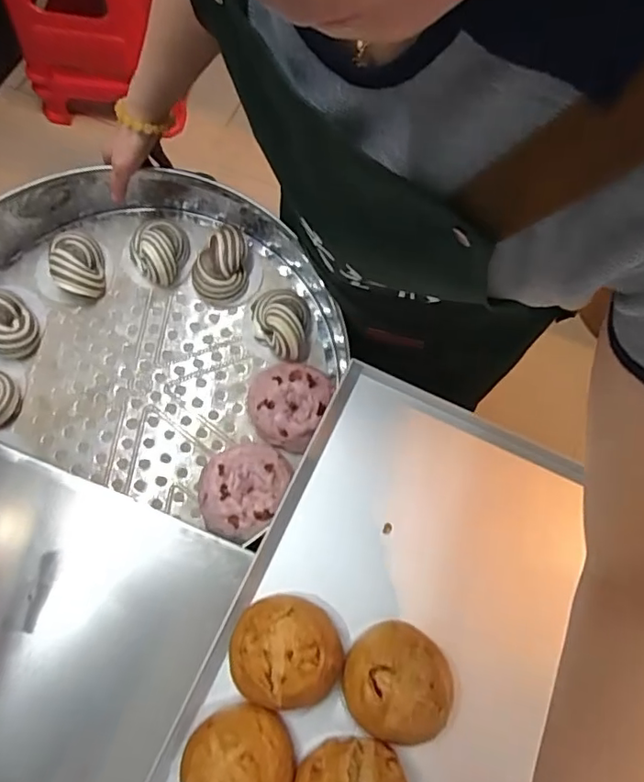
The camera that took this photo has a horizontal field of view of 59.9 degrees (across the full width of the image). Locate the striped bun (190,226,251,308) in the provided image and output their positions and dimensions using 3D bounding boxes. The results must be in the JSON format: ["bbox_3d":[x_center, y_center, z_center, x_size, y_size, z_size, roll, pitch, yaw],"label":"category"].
[{"bbox_3d":[-0.127,-0.159,0.729,0.066,0.052,0.089,35,75,8],"label":"striped bun"}]

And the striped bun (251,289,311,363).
[{"bbox_3d":[-0.051,-0.082,0.702,0.070,0.044,0.091,-9,73,-5],"label":"striped bun"}]

